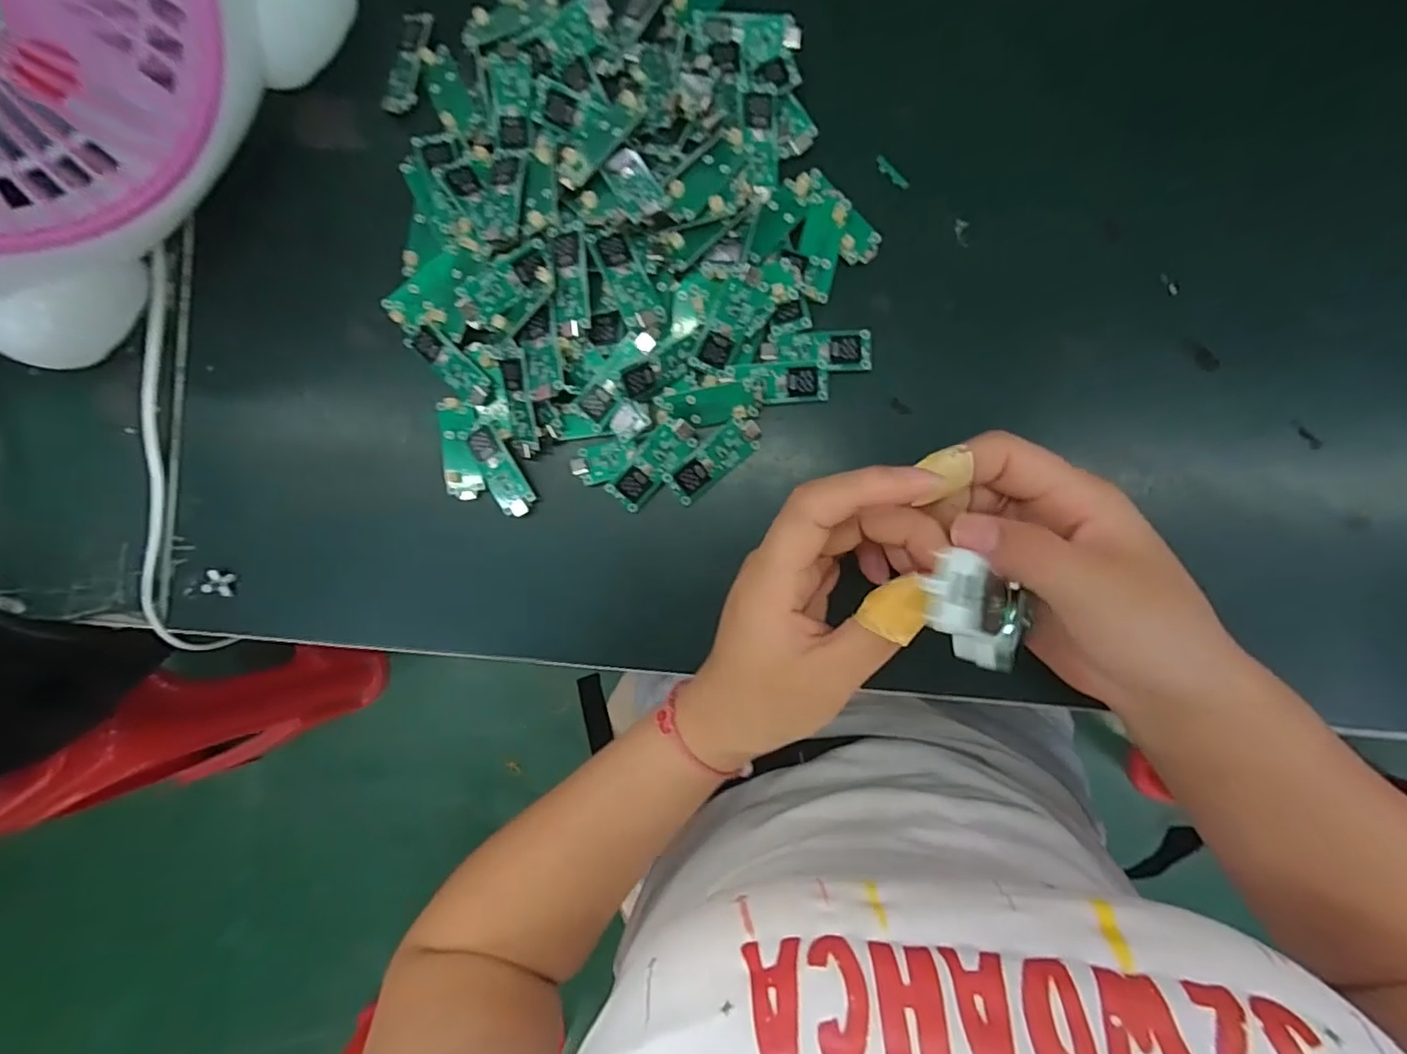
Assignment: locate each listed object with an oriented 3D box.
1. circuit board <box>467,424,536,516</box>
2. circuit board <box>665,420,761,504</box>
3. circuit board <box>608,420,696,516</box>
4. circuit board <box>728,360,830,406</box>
[{"bbox_3d":[-0.101,-0.028,0.302,0.018,0.006,0.046,-27,88,4],"label":"circuit board"},{"bbox_3d":[0.005,-0.033,0.295,0.051,0.007,0.017,-38,87,3],"label":"circuit board"},{"bbox_3d":[-0.025,-0.031,0.293,0.019,0.007,0.049,43,93,4],"label":"circuit board"},{"bbox_3d":[0.036,-0.069,0.289,0.046,0.004,0.019,-3,89,5],"label":"circuit board"}]

